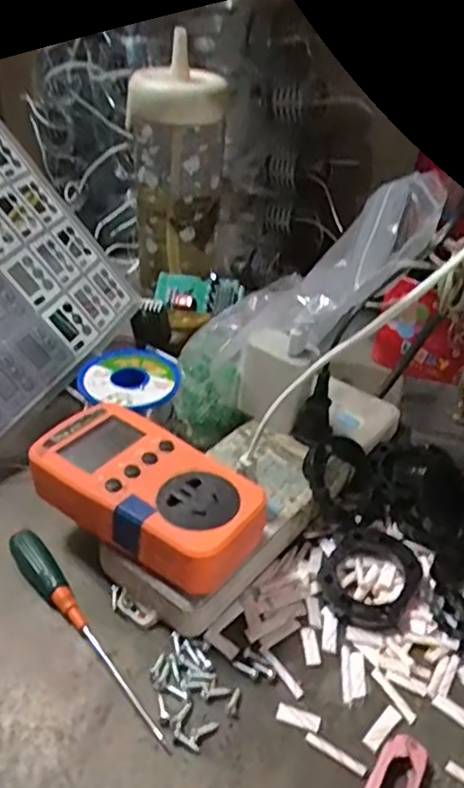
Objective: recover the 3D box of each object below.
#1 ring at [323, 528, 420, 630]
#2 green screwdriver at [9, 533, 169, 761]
[{"bbox_3d":[0.080,0.103,0.358,0.051,0.013,0.060,30,44,31],"label":"ring"},{"bbox_3d":[-0.077,0.120,0.322,0.017,0.016,0.142,-24,45,-31],"label":"green screwdriver"}]

